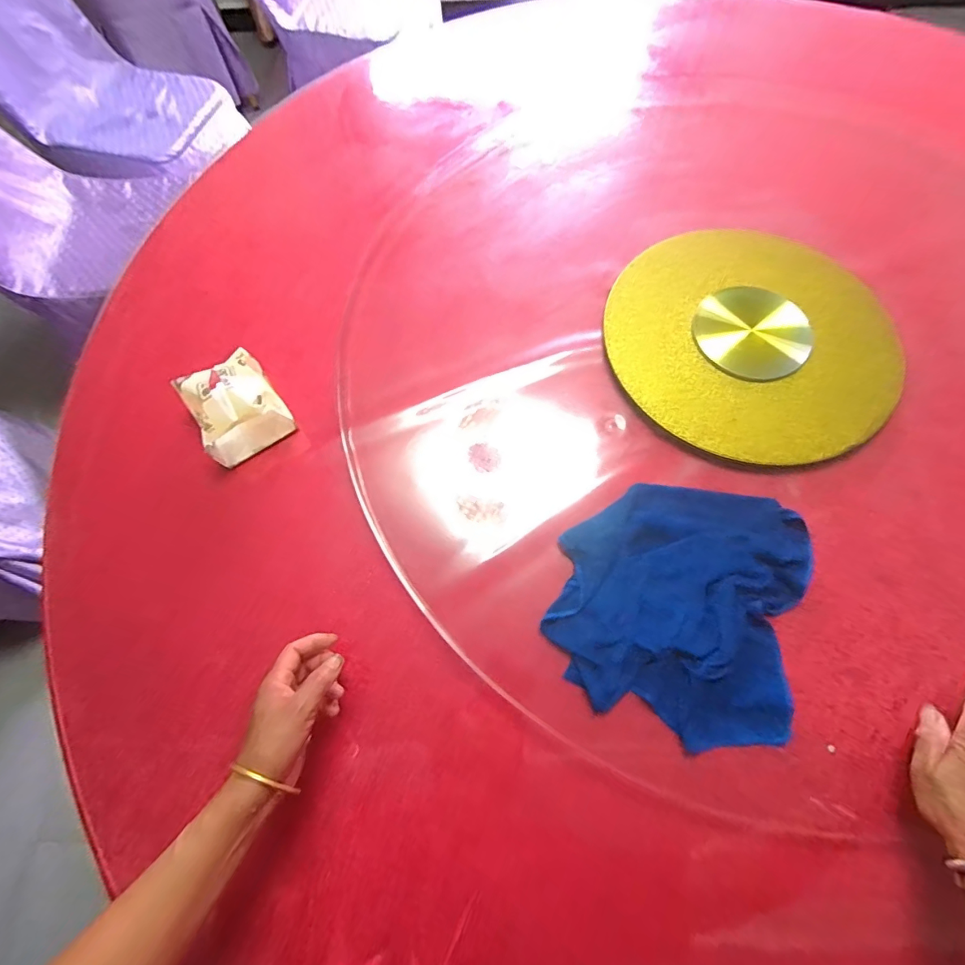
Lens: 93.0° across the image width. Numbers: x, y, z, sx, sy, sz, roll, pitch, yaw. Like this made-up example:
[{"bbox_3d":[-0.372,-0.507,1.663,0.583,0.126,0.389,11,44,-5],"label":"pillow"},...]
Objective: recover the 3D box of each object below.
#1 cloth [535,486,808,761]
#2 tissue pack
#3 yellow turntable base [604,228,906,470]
[{"bbox_3d":[0.208,0.121,0.488,0.242,0.018,0.256,18,71,8],"label":"cloth"},{"bbox_3d":[-0.310,-0.096,0.572,0.101,0.076,0.113,-35,73,-11],"label":"tissue pack"},{"bbox_3d":[0.353,-0.188,0.597,0.352,0.043,0.347,0,70,1],"label":"yellow turntable base"}]

